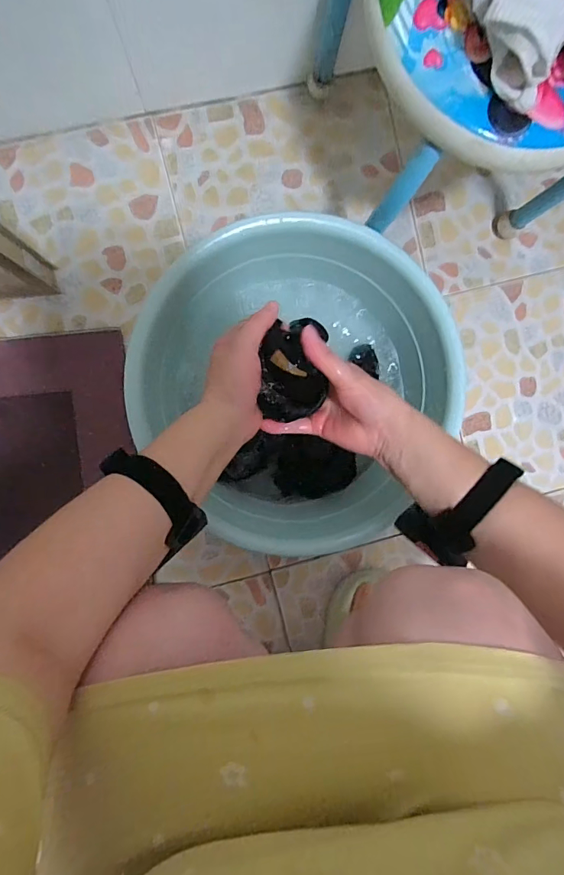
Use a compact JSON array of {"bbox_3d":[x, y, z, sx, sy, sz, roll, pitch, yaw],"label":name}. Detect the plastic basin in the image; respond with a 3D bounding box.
[{"bbox_3d":[0.023,-0.052,0.514,0.328,0.135,0.321,0,92,-5],"label":"plastic basin"}]

